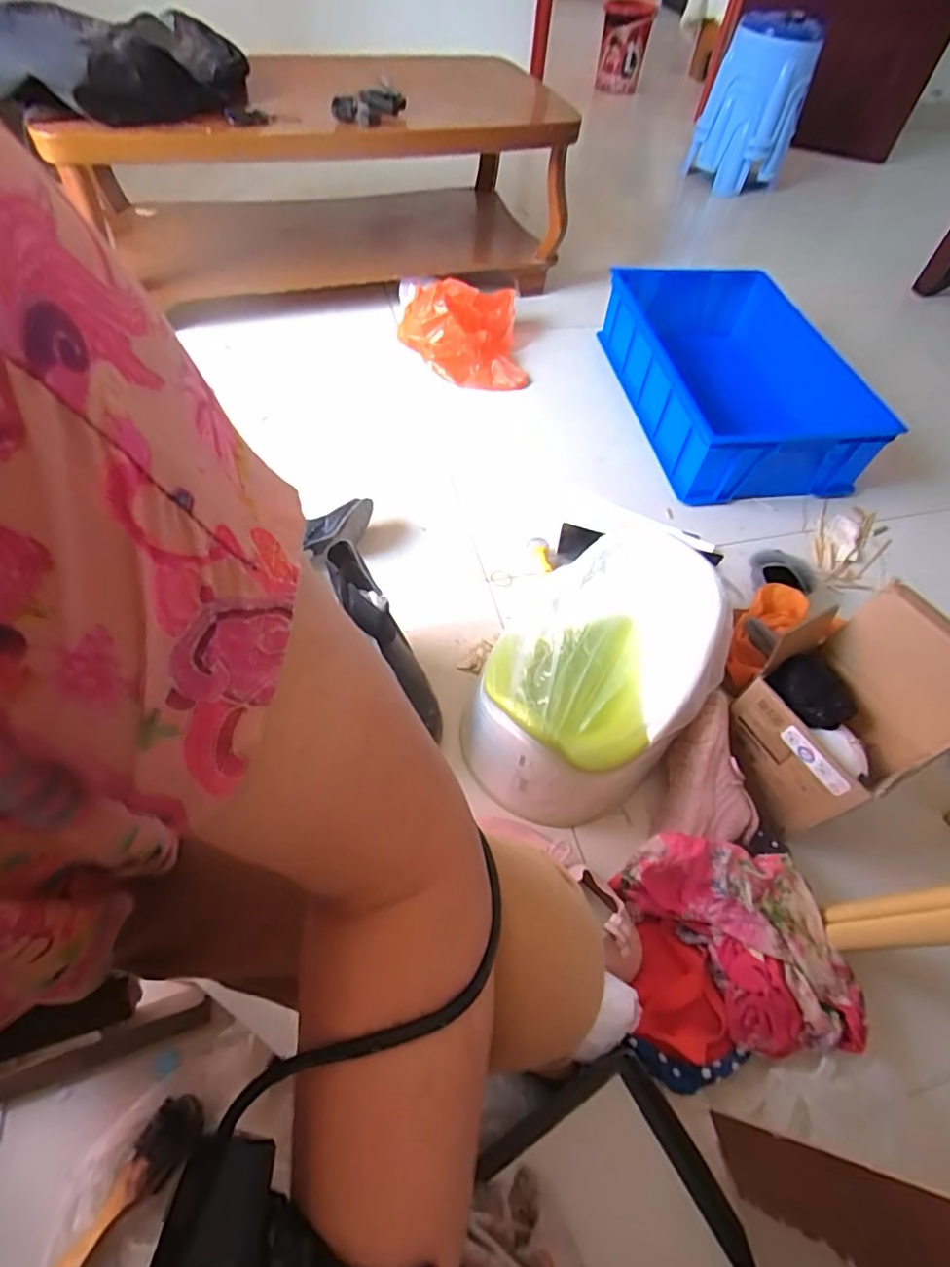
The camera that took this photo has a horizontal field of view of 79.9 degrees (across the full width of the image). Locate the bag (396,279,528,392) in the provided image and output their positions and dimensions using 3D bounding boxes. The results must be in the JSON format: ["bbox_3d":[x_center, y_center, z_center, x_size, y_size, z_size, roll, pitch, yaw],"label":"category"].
[{"bbox_3d":[-0.026,-0.748,1.383,0.299,0.131,0.270,4,57,-1],"label":"bag"}]

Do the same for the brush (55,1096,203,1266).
[{"bbox_3d":[-0.333,0.541,0.541,0.053,0.029,0.171,29,60,14],"label":"brush"}]

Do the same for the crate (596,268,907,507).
[{"bbox_3d":[0.571,-0.609,1.310,0.391,0.179,0.719,-7,58,-8],"label":"crate"}]

